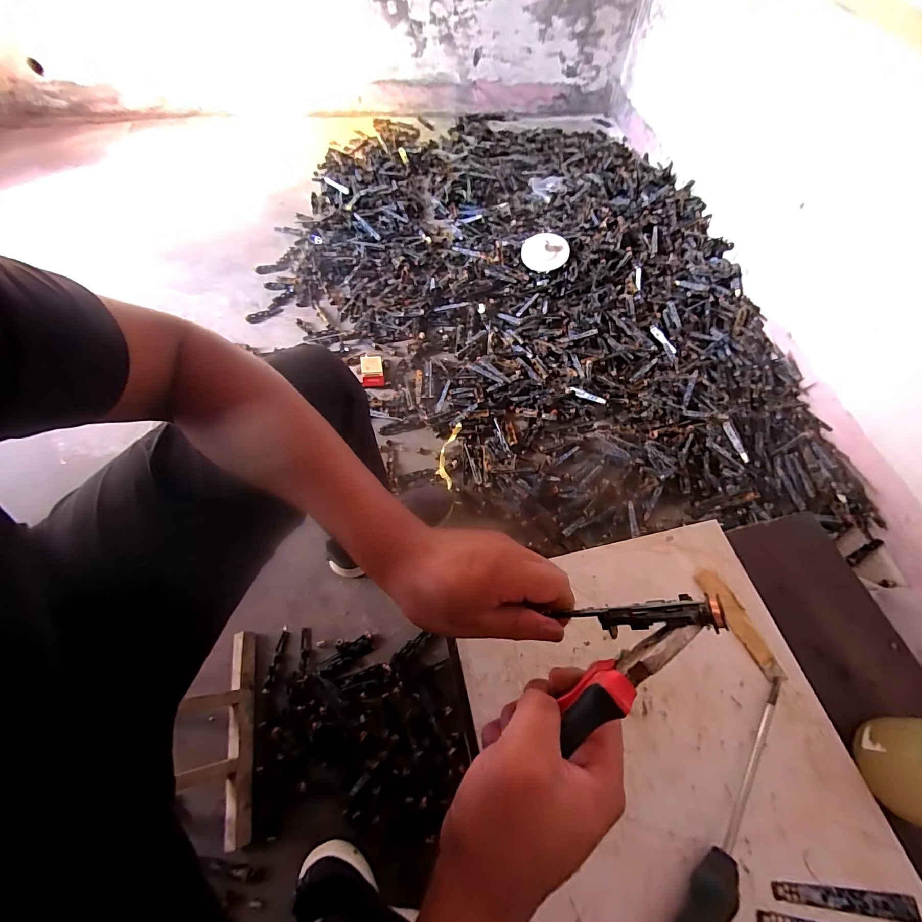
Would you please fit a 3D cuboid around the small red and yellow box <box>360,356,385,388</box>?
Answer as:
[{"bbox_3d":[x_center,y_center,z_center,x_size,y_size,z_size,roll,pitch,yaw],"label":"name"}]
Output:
[{"bbox_3d":[-0.242,-0.245,1.104,0.057,0.027,0.090,-6,61,-6],"label":"small red and yellow box"}]

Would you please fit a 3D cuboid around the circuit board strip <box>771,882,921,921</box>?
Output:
[{"bbox_3d":[0.280,0.319,0.294,0.099,0.004,0.015,6,62,4],"label":"circuit board strip"}]

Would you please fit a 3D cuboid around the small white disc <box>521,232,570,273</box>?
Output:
[{"bbox_3d":[0.270,-0.673,1.297,0.143,0.015,0.144,-1,81,4],"label":"small white disc"}]

